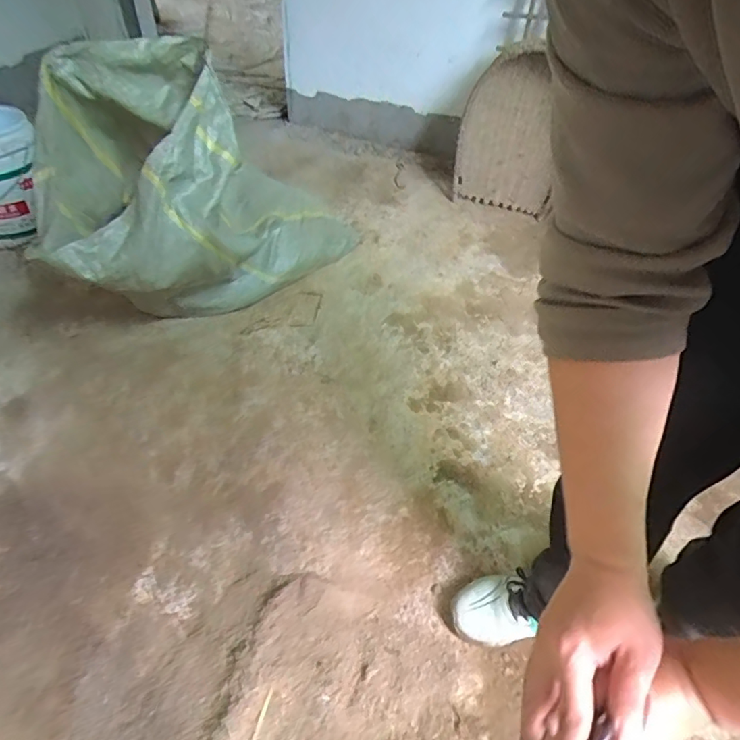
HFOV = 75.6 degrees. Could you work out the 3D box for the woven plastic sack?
[{"bbox_3d":[-0.462,-0.505,1.267,0.423,0.624,0.826,28,52,22],"label":"woven plastic sack"}]

